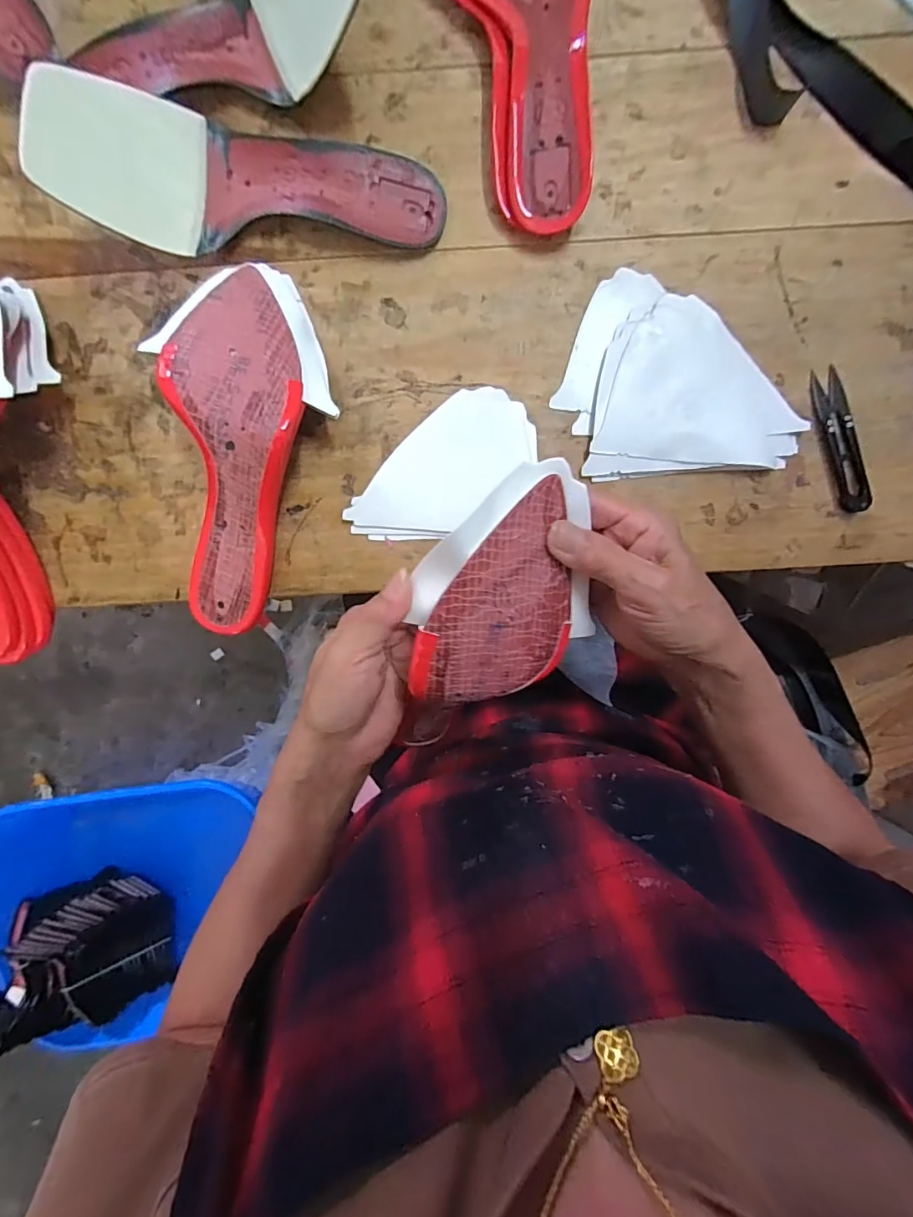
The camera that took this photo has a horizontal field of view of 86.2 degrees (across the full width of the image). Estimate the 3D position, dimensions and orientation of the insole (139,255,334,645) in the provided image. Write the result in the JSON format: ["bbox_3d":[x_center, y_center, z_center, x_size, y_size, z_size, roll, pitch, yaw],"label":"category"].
[{"bbox_3d":[-0.139,-0.109,0.331,0.109,0.061,0.252,-1,94,1],"label":"insole"}]

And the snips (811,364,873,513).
[{"bbox_3d":[0.282,-0.122,0.355,0.025,0.008,0.103,-20,94,2],"label":"snips"}]

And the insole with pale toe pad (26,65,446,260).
[{"bbox_3d":[-0.131,-0.285,0.322,0.245,0.049,0.089,-2,94,-12],"label":"insole with pale toe pad"}]

